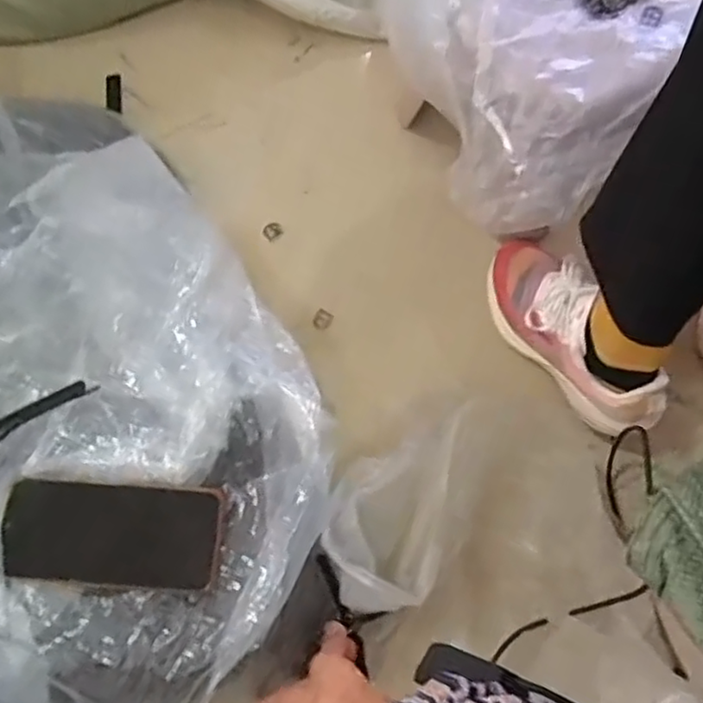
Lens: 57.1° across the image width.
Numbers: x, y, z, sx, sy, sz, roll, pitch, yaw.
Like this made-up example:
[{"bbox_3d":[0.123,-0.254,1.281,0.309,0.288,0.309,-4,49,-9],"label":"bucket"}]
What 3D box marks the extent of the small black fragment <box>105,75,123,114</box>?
[{"bbox_3d":[-0.292,-0.318,0.794,0.018,0.008,0.060,-1,72,-20],"label":"small black fragment"}]

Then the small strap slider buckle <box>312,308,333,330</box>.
[{"bbox_3d":[-0.032,-0.036,0.723,0.020,0.004,0.023,21,79,5],"label":"small strap slider buckle"}]

